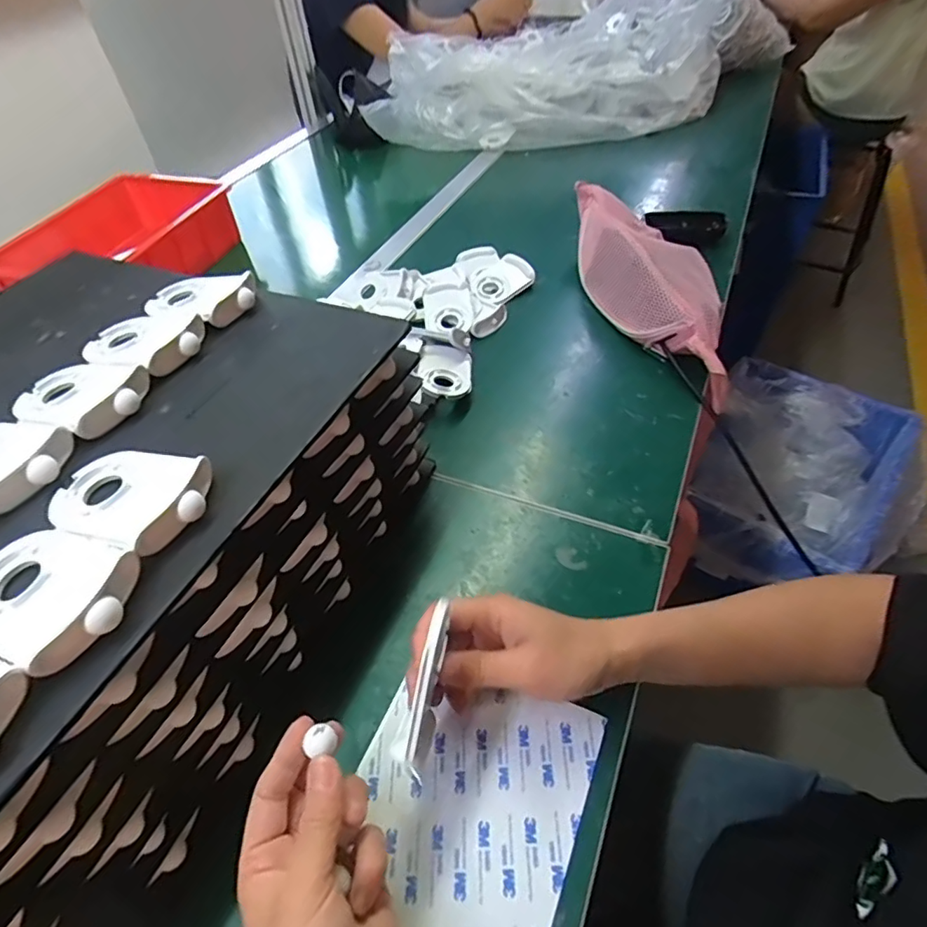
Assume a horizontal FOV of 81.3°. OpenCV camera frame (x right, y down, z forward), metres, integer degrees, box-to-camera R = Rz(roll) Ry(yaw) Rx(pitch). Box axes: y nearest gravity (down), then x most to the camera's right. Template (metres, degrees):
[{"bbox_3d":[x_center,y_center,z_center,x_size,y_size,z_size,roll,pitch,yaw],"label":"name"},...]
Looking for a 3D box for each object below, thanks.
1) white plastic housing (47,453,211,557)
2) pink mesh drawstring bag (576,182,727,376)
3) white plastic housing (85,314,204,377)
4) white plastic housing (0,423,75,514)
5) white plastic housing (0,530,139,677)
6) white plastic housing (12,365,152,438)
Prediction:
[{"bbox_3d":[-0.175,0.015,0.282,0.087,0.012,0.055,14,51,17],"label":"white plastic housing"},{"bbox_3d":[0.217,-0.218,0.639,0.105,0.089,0.332,-14,49,-7],"label":"pink mesh drawstring bag"},{"bbox_3d":[-0.226,-0.087,0.382,0.082,0.018,0.061,17,52,19],"label":"white plastic housing"},{"bbox_3d":[-0.270,-0.004,0.308,0.084,0.014,0.057,13,51,16],"label":"white plastic housing"},{"bbox_3d":[-0.192,0.057,0.246,0.086,0.010,0.057,16,52,18],"label":"white plastic housing"},{"bbox_3d":[-0.245,-0.044,0.342,0.082,0.014,0.056,11,50,15],"label":"white plastic housing"}]

